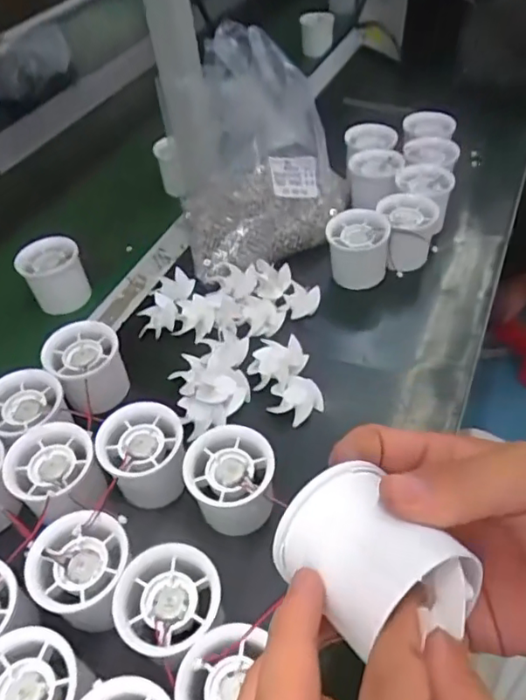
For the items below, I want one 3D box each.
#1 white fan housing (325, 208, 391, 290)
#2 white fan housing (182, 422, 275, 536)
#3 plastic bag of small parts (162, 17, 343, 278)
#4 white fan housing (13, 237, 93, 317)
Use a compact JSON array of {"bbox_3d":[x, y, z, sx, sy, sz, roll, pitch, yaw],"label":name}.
[{"bbox_3d":[0.089,-0.095,0.523,0.055,0.057,0.044,-4,47,2],"label":"white fan housing"},{"bbox_3d":[-0.020,0.087,0.363,0.055,0.048,0.059,-3,48,3],"label":"white fan housing"},{"bbox_3d":[-0.002,-0.189,0.516,0.164,0.163,0.130,-10,48,-3],"label":"plastic bag of small parts"},{"bbox_3d":[-0.196,-0.070,0.524,0.054,0.051,0.053,-22,49,-14],"label":"white fan housing"}]

